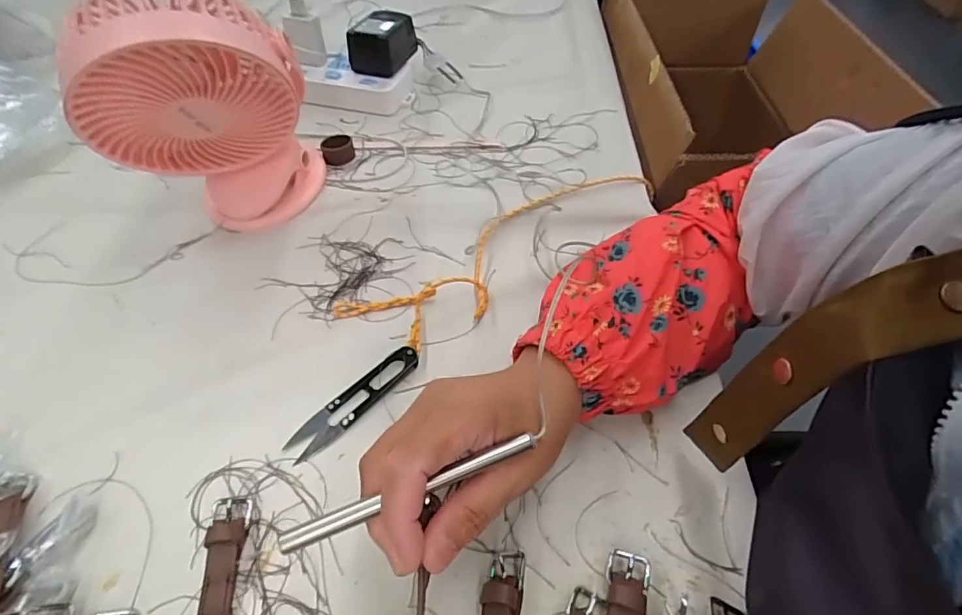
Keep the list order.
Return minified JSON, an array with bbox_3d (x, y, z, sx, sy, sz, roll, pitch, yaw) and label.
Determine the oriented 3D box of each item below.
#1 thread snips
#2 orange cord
[{"bbox_3d":[-0.084,0.062,0.338,0.101,0.009,0.022,-37,62,-25],"label":"thread snips"},{"bbox_3d":[0.031,-0.053,0.420,0.304,0.023,0.076,-32,57,-19],"label":"orange cord"}]

